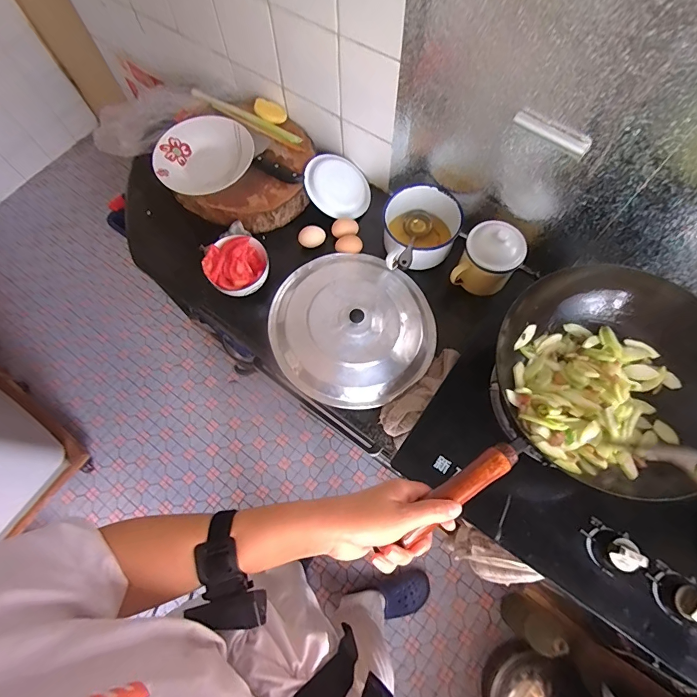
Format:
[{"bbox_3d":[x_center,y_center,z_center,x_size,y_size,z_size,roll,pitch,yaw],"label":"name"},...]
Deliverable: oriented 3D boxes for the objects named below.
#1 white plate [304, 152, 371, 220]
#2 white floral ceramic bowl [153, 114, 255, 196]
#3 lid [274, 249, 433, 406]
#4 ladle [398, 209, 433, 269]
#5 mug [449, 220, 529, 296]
[{"bbox_3d":[-0.020,-0.337,0.822,0.143,0.015,0.115,25,92,-21],"label":"white plate"},{"bbox_3d":[-0.292,-0.393,0.809,0.190,0.049,0.170,-7,70,0],"label":"white floral ceramic bowl"},{"bbox_3d":[0.011,-0.045,0.728,0.285,0.054,0.294,-1,70,2],"label":"lid"},{"bbox_3d":[0.117,-0.200,0.737,0.051,0.050,0.207,15,39,7],"label":"ladle"},{"bbox_3d":[0.258,-0.162,0.719,0.099,0.110,0.105,26,73,11],"label":"mug"}]

